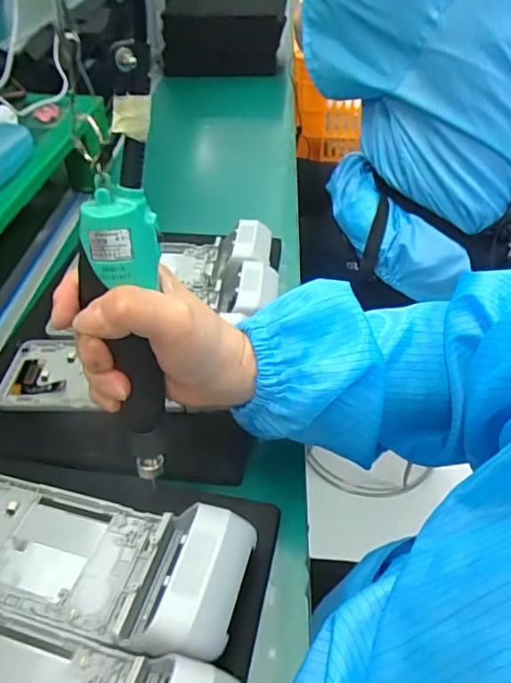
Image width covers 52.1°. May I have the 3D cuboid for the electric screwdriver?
[{"bbox_3d":[-0.075,-0.007,0.317,0.041,0.209,0.030,-5,31,-6],"label":"electric screwdriver"}]

